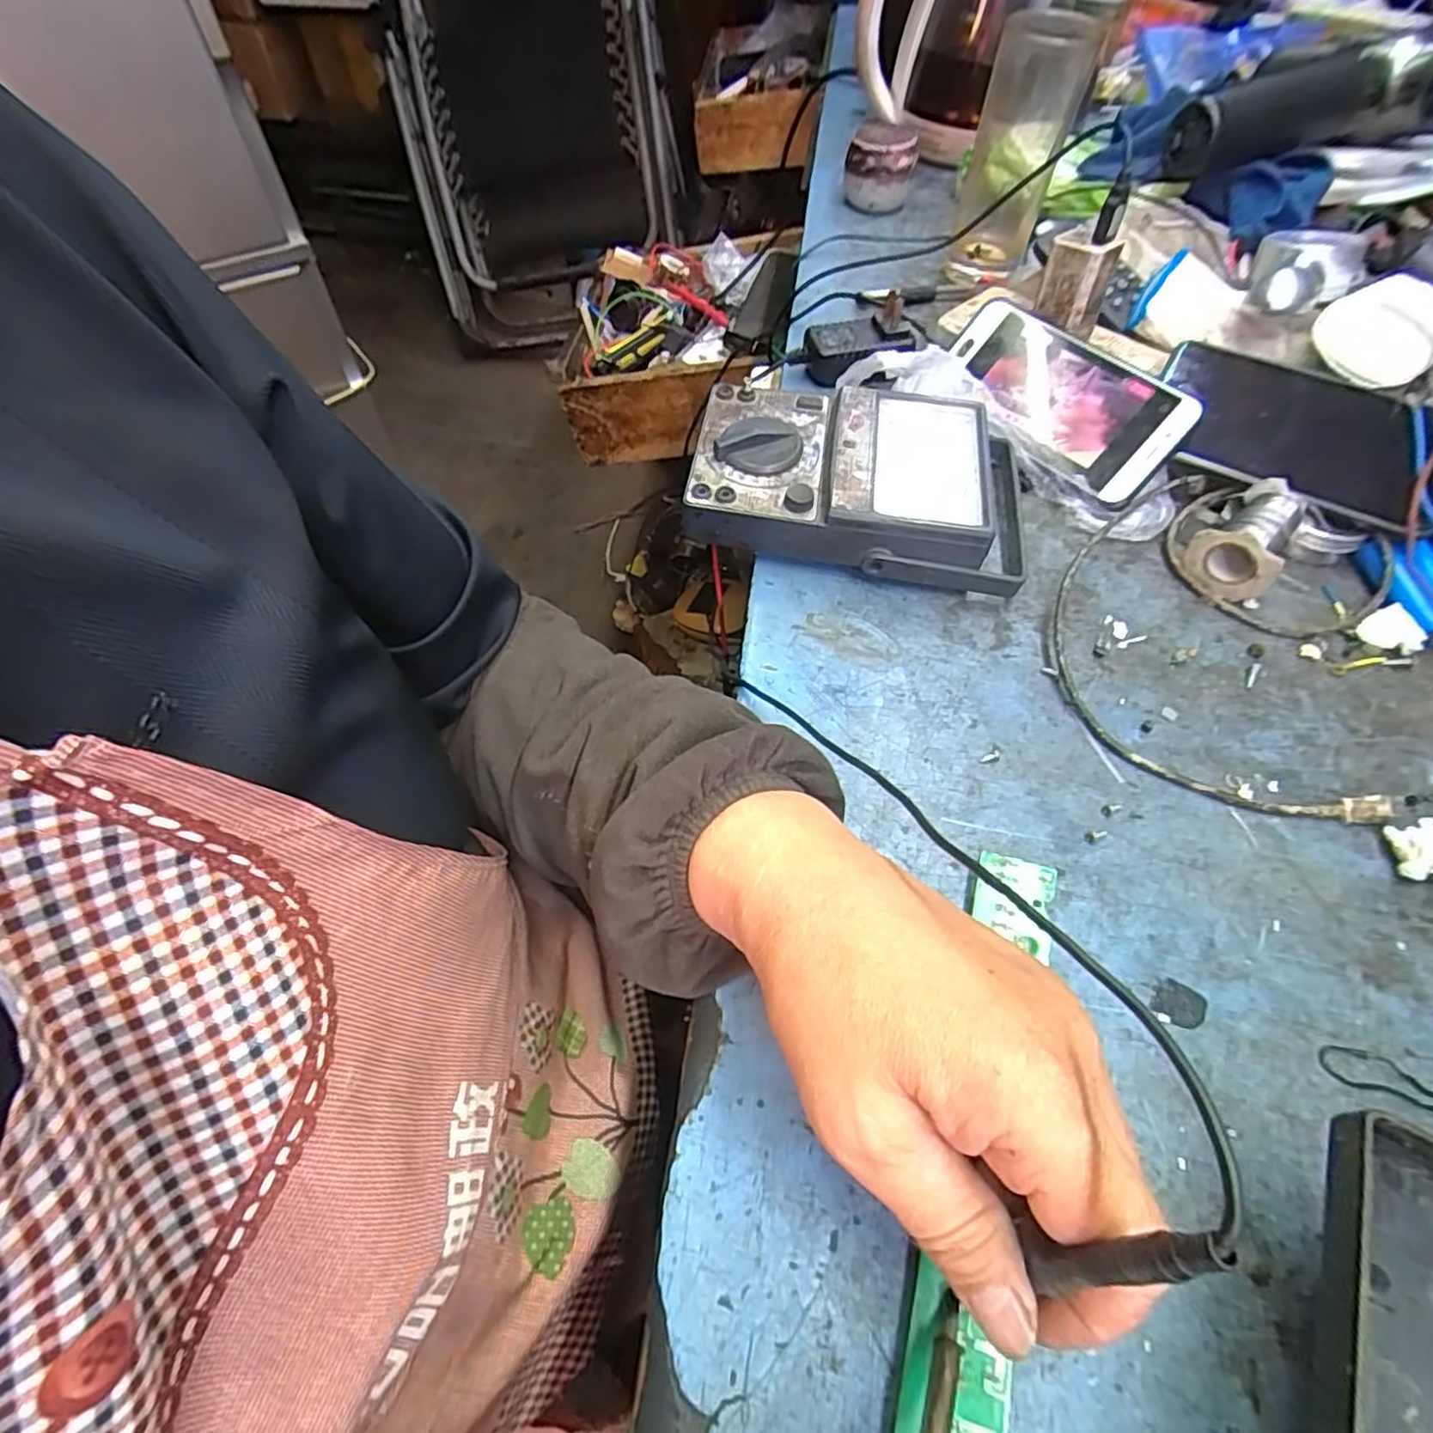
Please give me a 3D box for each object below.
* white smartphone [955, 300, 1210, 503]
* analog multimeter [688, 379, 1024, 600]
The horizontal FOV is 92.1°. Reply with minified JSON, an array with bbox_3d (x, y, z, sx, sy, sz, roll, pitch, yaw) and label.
[{"bbox_3d":[0.213,-0.201,0.429,0.069,0.010,0.150,-46,68,12],"label":"white smartphone"},{"bbox_3d":[0.086,-0.137,0.403,0.192,0.049,0.117,8,58,5],"label":"analog multimeter"}]

